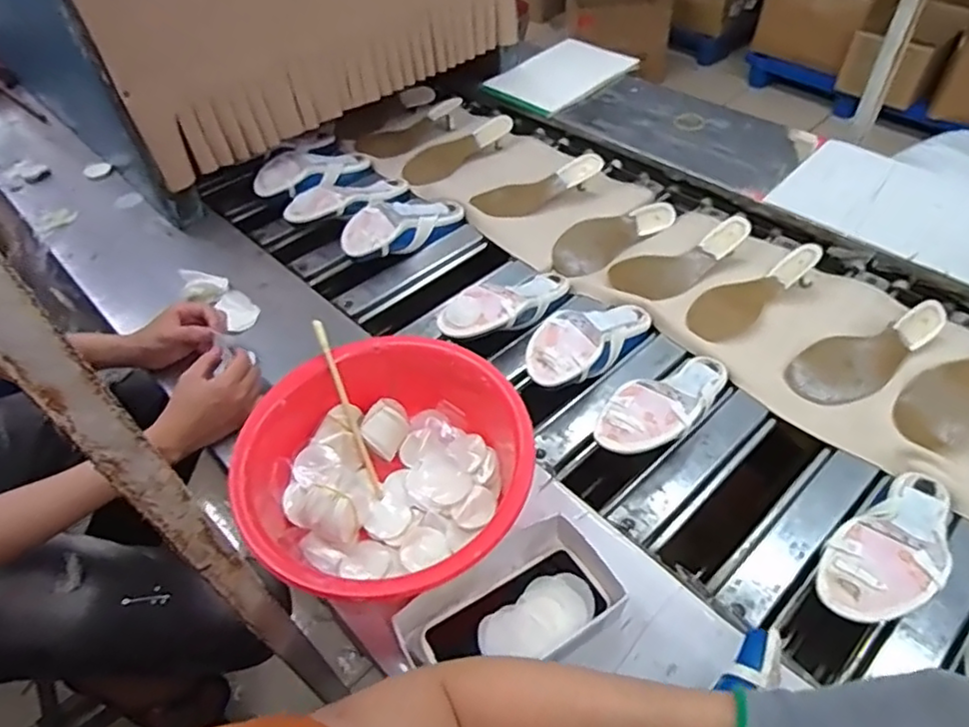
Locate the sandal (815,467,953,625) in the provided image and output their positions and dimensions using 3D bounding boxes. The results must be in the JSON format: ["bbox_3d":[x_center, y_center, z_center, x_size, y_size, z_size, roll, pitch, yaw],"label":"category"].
[{"bbox_3d":[0.404,0.171,0.607,0.225,0.054,0.087,-29,52,-36],"label":"sandal"}]

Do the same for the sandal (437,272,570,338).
[{"bbox_3d":[0.038,-0.089,0.871,0.227,0.043,0.088,-23,50,-34],"label":"sandal"}]

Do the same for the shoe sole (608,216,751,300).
[{"bbox_3d":[0.303,-0.157,0.934,0.222,0.036,0.083,-17,50,-9],"label":"shoe sole"}]

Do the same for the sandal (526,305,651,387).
[{"bbox_3d":[0.140,-0.033,0.822,0.220,0.059,0.086,-25,50,-37],"label":"sandal"}]

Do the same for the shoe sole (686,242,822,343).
[{"bbox_3d":[0.378,-0.109,0.890,0.225,0.039,0.090,-33,55,-22],"label":"shoe sole"}]

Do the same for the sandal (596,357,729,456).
[{"bbox_3d":[0.223,0.042,0.739,0.222,0.044,0.092,-27,51,-37],"label":"sandal"}]

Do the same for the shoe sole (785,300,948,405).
[{"bbox_3d":[0.494,-0.020,0.808,0.229,0.044,0.090,-31,54,-20],"label":"shoe sole"}]

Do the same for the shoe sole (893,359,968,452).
[{"bbox_3d":[0.586,0.018,0.747,0.216,0.028,0.083,-32,54,-20],"label":"shoe sole"}]

